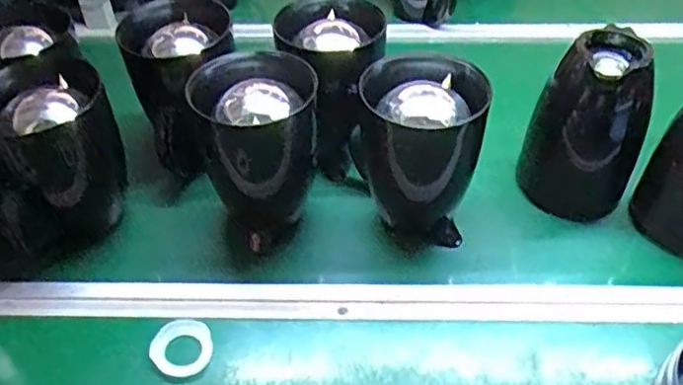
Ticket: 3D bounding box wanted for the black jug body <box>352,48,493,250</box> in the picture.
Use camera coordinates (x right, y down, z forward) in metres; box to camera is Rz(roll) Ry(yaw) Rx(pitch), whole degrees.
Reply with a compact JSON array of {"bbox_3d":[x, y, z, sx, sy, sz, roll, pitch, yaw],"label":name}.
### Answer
[{"bbox_3d":[0.078,-0.044,0.676,0.112,0.182,0.120,-13,45,-13],"label":"black jug body"}]

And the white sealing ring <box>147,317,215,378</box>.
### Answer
[{"bbox_3d":[-0.155,0.150,0.606,0.057,0.011,0.053,0,44,0],"label":"white sealing ring"}]

